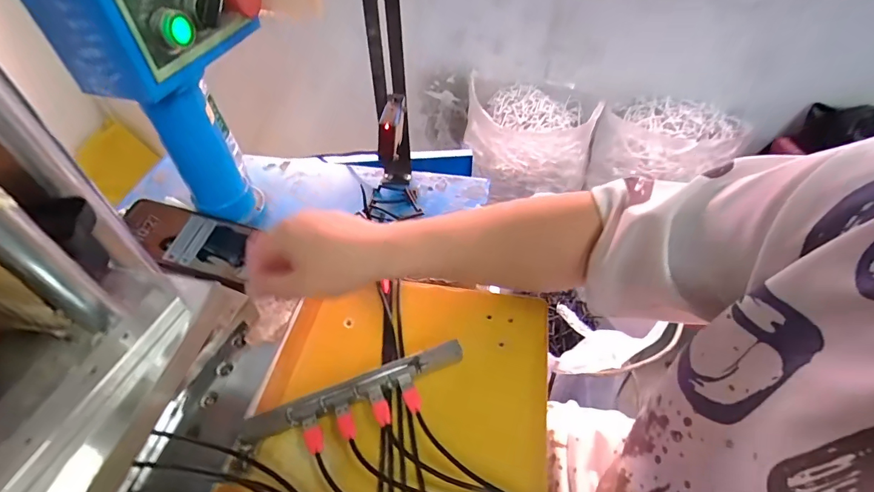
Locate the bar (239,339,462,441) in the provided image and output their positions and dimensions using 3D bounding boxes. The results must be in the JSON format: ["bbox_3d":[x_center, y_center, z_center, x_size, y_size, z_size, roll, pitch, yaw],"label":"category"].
[{"bbox_3d":[-0.069,0.128,0.383,0.192,0.022,0.024,-18,51,-13],"label":"bar"}]

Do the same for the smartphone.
[{"bbox_3d":[-0.277,-0.008,0.487,0.145,0.008,0.081,19,51,-3],"label":"smartphone"}]

